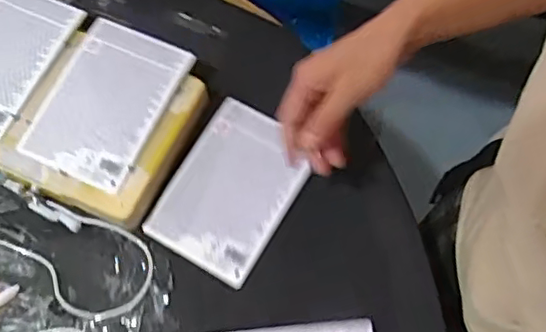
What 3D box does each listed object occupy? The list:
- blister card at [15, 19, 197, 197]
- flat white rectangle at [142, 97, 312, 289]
[{"bbox_3d":[-0.171,-0.068,0.611,0.120,0.009,0.169,24,71,11],"label":"blister card"},{"bbox_3d":[-0.041,0.022,0.614,0.119,0.008,0.167,29,72,12],"label":"flat white rectangle"}]

